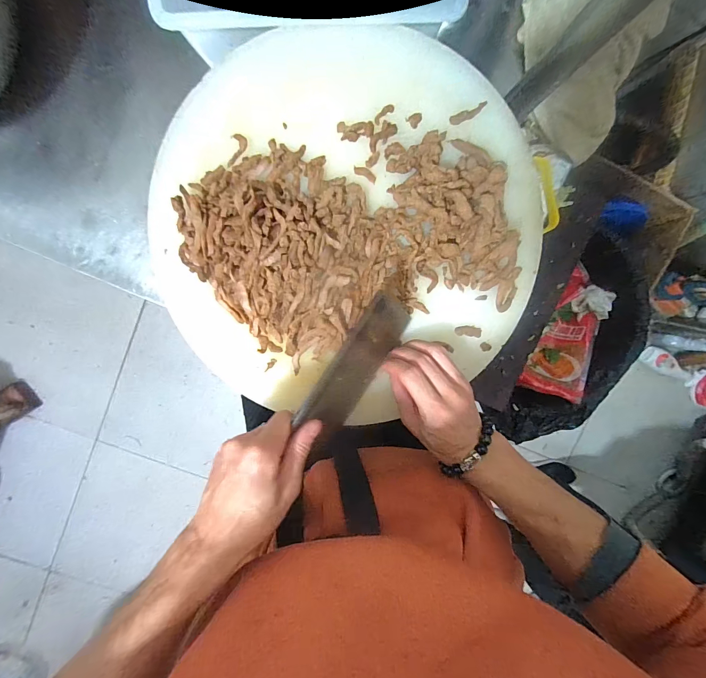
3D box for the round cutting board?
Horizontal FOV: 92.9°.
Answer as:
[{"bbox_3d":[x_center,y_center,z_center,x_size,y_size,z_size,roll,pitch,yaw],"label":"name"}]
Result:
[{"bbox_3d":[0.000,-0.108,0.351,0.396,0.034,0.380,0,98,-2],"label":"round cutting board"}]

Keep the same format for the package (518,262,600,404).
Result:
[{"bbox_3d":[0.490,-0.003,0.771,0.137,0.091,0.278,22,82,-5],"label":"package"}]

